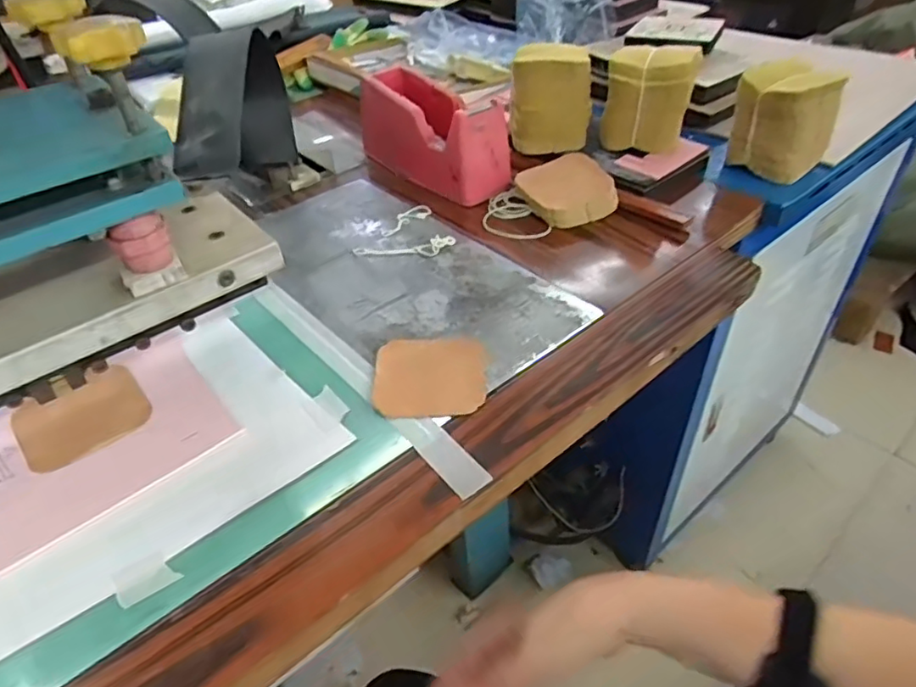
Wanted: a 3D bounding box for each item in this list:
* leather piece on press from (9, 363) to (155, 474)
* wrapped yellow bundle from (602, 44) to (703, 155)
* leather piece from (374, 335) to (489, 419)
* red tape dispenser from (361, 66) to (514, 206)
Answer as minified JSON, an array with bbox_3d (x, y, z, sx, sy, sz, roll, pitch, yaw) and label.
[{"bbox_3d":[-0.267,0.050,0.434,0.081,0.005,0.081,-31,49,-27],"label":"leather piece on press"},{"bbox_3d":[0.200,-0.255,0.640,0.092,0.095,0.058,9,44,14],"label":"wrapped yellow bundle"},{"bbox_3d":[-0.019,0.021,0.447,0.081,0.007,0.076,-4,42,0],"label":"leather piece"},{"bbox_3d":[-0.033,-0.236,0.675,0.073,0.088,0.204,-30,48,-26],"label":"red tape dispenser"}]

